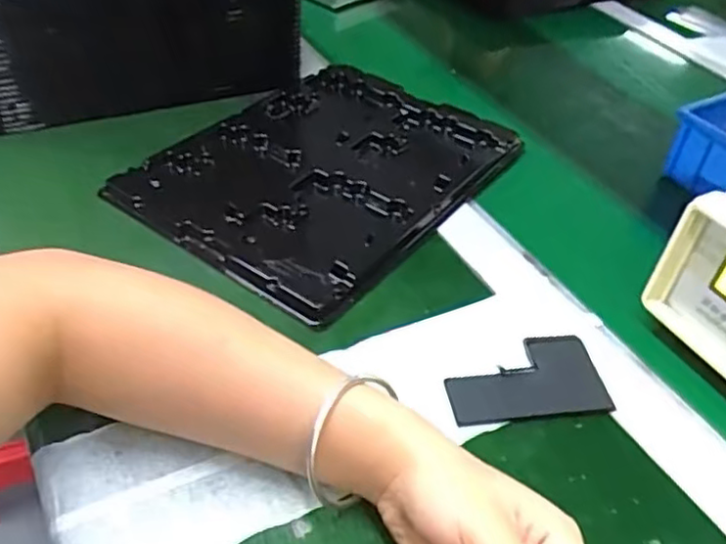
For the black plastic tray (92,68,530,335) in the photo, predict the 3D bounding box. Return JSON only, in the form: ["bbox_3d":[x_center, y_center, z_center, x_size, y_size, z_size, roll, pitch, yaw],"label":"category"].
[{"bbox_3d":[-0.028,-0.095,0.584,0.227,0.019,0.321,28,46,23],"label":"black plastic tray"}]

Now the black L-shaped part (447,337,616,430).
[{"bbox_3d":[0.098,0.065,0.416,0.095,0.006,0.061,-3,42,-9],"label":"black L-shaped part"}]

